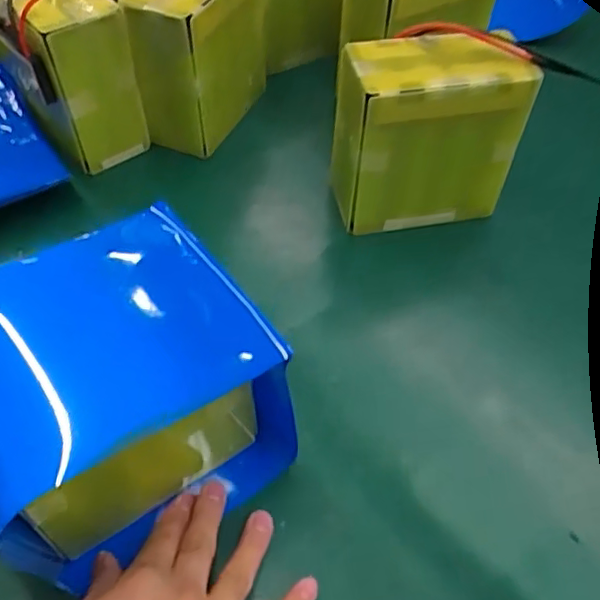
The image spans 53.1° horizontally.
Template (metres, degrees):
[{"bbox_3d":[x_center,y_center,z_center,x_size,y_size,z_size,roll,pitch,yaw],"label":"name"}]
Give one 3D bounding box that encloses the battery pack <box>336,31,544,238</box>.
[{"bbox_3d":[0.103,-0.138,0.524,0.147,0.153,0.074,-9,53,-8],"label":"battery pack"}]

